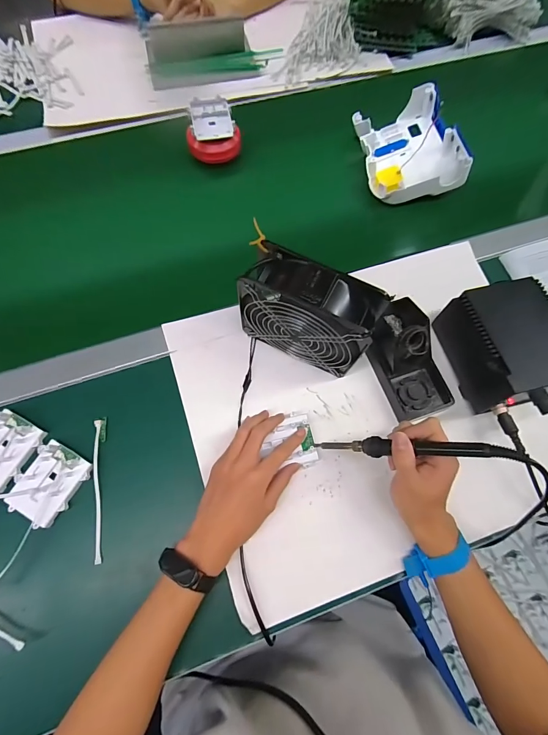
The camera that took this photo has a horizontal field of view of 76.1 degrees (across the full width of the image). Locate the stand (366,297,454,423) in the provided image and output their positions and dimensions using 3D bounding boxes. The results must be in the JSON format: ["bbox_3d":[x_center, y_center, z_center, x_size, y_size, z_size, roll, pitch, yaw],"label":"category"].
[{"bbox_3d":[0.176,-0.017,0.457,0.076,0.079,0.156,-18,72,-8],"label":"stand"}]

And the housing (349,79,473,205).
[{"bbox_3d":[0.217,-0.362,0.574,0.137,0.067,0.183,-9,71,-5],"label":"housing"}]

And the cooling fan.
[{"bbox_3d":[0.039,-0.058,0.425,0.151,0.156,0.064,22,71,6],"label":"cooling fan"}]

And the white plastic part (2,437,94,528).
[{"bbox_3d":[-0.267,0.136,0.413,0.065,0.015,0.085,30,73,9],"label":"white plastic part"}]

